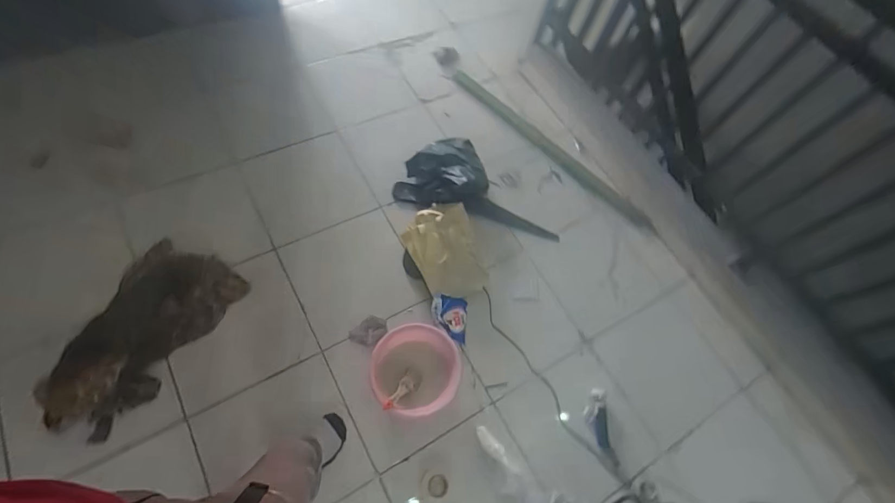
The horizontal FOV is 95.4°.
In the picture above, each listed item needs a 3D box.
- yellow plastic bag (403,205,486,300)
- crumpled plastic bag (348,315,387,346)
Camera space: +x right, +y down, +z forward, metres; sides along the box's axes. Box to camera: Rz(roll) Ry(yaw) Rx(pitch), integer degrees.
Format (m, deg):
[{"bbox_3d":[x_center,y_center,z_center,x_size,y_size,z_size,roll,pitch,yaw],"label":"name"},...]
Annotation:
[{"bbox_3d":[-0.007,-0.013,1.436,0.262,0.156,0.329,-16,66,-11],"label":"yellow plastic bag"},{"bbox_3d":[-0.260,0.267,1.354,0.120,0.015,0.085,-35,76,-21],"label":"crumpled plastic bag"}]

